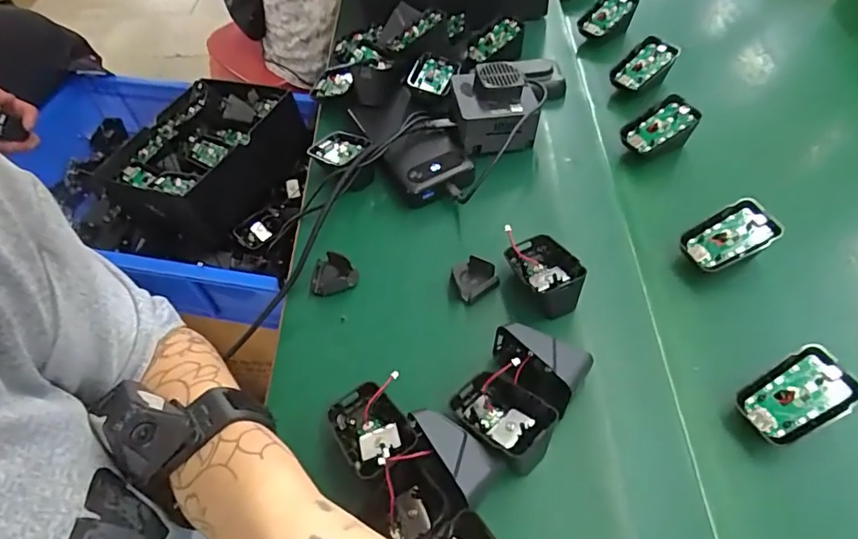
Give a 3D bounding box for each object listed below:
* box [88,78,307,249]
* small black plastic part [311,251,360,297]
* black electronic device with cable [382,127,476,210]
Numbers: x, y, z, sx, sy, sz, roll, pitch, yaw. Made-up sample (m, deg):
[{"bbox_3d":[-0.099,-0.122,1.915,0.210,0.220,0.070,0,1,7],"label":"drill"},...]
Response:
[{"bbox_3d":[-0.327,-0.174,0.785,0.206,0.099,0.255,16,56,14],"label":"box"},{"bbox_3d":[-0.081,0.005,0.452,0.037,0.016,0.038,4,54,6],"label":"small black plastic part"},{"bbox_3d":[0.000,-0.095,0.508,0.071,0.035,0.080,-29,57,-17],"label":"black electronic device with cable"}]

